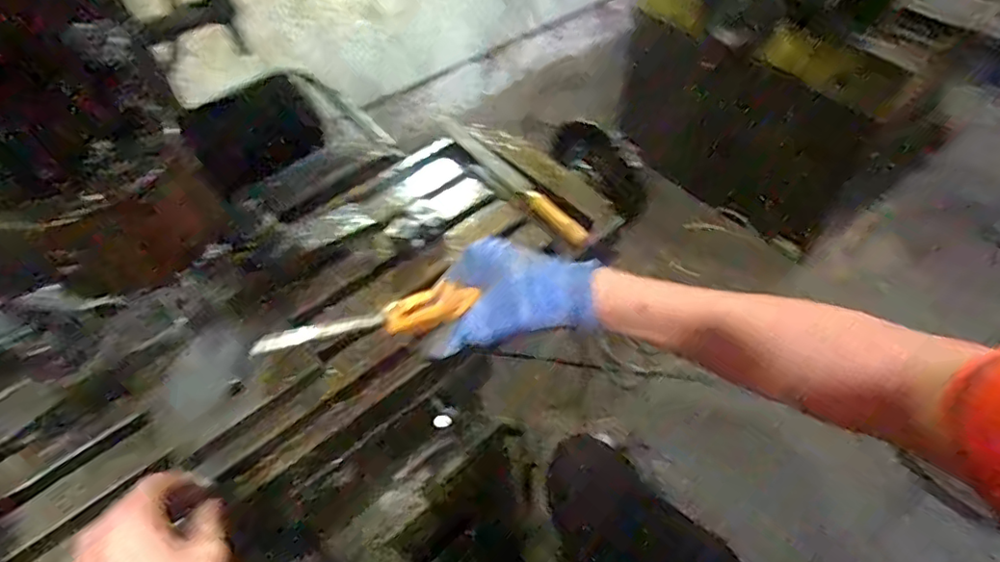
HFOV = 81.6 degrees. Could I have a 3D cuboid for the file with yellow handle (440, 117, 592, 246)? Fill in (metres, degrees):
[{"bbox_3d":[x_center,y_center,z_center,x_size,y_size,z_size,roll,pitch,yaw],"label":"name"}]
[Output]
[{"bbox_3d":[0.011,-0.116,0.651,0.030,0.027,0.242,-30,56,-20],"label":"file with yellow handle"}]

